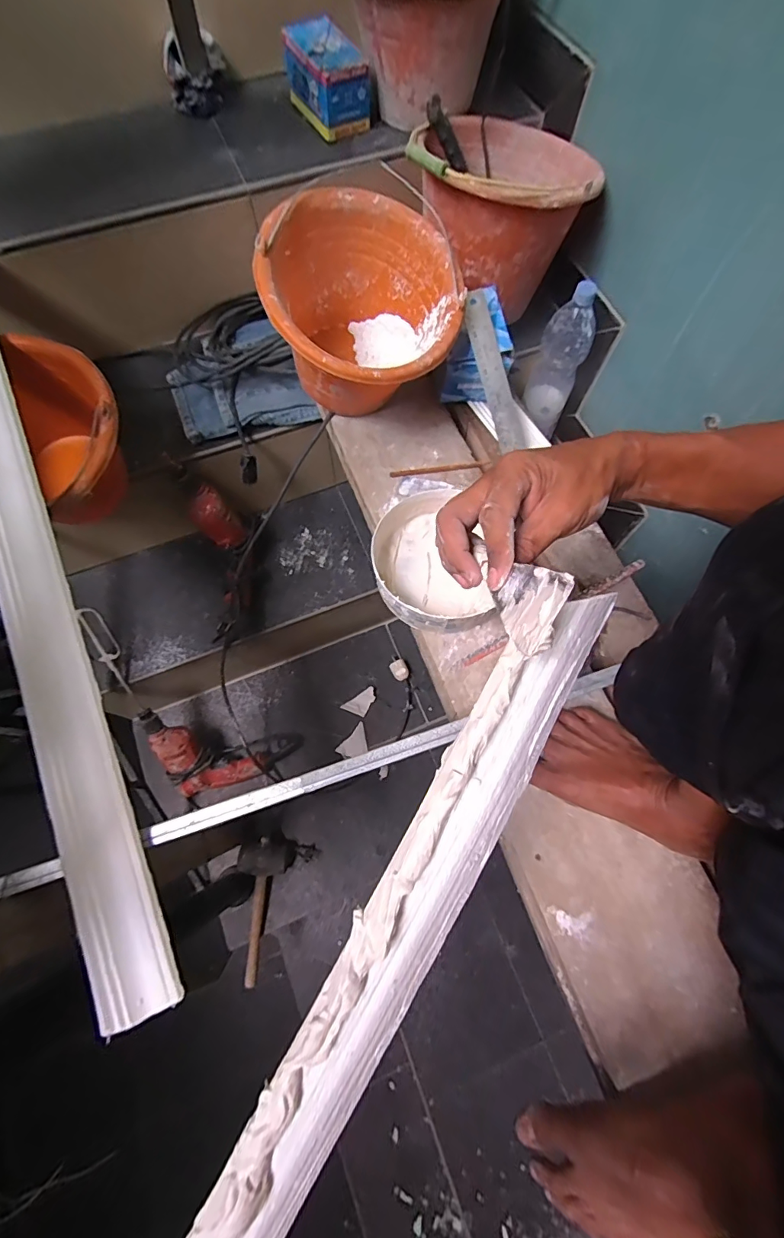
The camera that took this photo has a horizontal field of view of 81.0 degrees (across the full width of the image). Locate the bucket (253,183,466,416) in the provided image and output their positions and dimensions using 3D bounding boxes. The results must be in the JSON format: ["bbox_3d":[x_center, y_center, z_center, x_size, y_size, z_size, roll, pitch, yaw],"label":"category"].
[{"bbox_3d":[-0.035,-0.388,0.609,0.234,0.184,0.249,1,71,-2],"label":"bucket"}]

